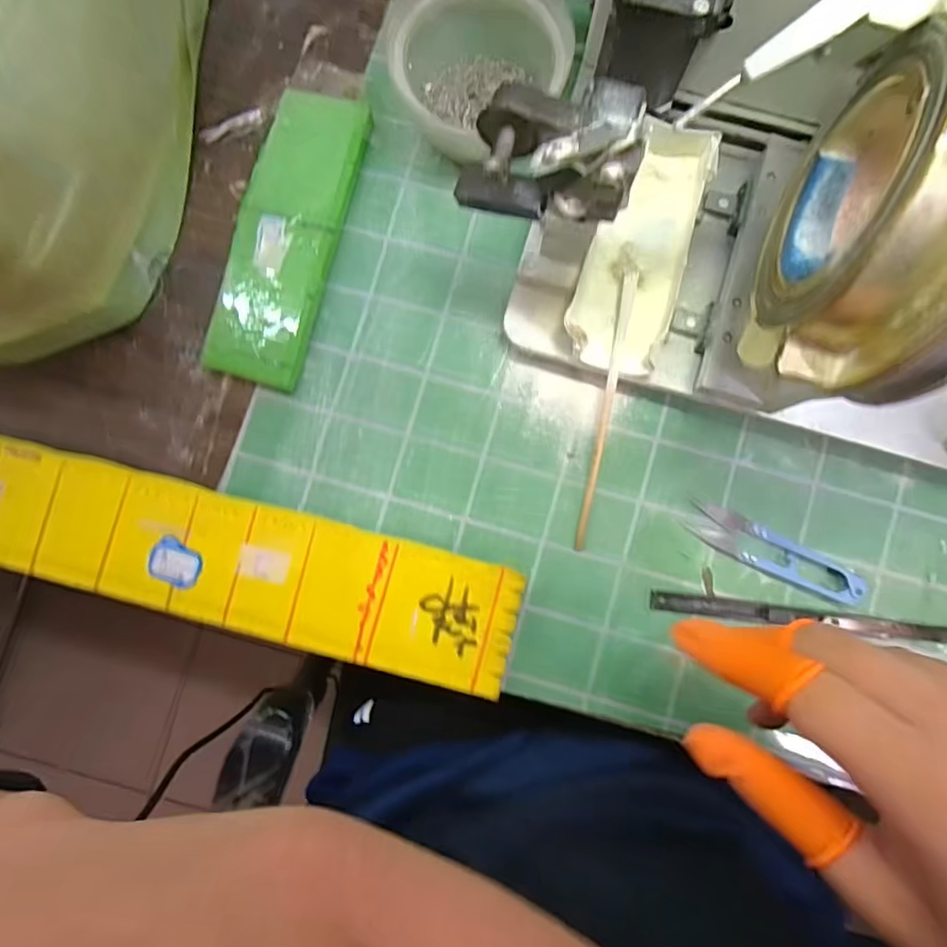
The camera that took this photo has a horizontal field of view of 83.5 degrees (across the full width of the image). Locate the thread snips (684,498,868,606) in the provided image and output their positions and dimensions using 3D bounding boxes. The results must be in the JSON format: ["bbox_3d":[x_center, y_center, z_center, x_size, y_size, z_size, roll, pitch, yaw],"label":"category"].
[{"bbox_3d":[0.173,0.046,0.304,0.099,0.011,0.023,26,86,2],"label":"thread snips"}]

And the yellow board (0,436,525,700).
[{"bbox_3d":[-0.141,0.046,0.302,0.331,0.030,0.068,15,86,1],"label":"yellow board"}]

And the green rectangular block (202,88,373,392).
[{"bbox_3d":[-0.112,-0.143,0.319,0.060,0.011,0.178,15,86,1],"label":"green rectangular block"}]

